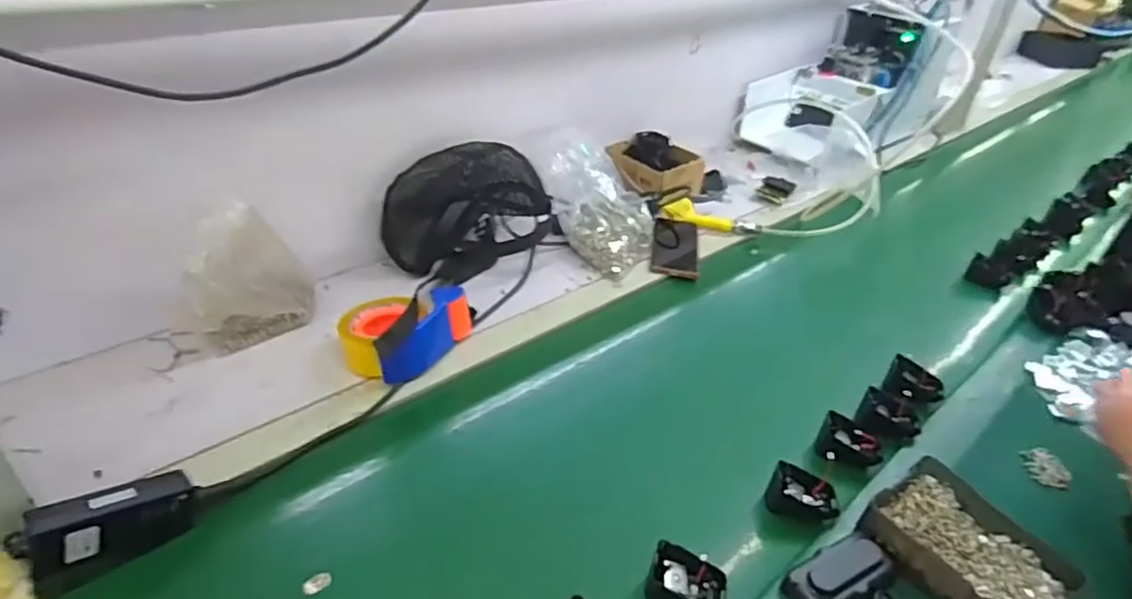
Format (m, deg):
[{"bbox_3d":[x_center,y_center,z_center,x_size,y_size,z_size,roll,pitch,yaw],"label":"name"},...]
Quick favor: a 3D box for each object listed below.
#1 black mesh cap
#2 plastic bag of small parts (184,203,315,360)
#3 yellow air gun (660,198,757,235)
[{"bbox_3d":[-0.148,-0.136,0.936,0.239,0.171,0.136,-21,42,-31],"label":"black mesh cap"},{"bbox_3d":[-0.376,-0.023,0.748,0.146,0.167,0.059,-18,40,-28],"label":"plastic bag of small parts"},{"bbox_3d":[0.249,-0.145,1.111,0.160,0.043,0.023,13,36,13],"label":"yellow air gun"}]

